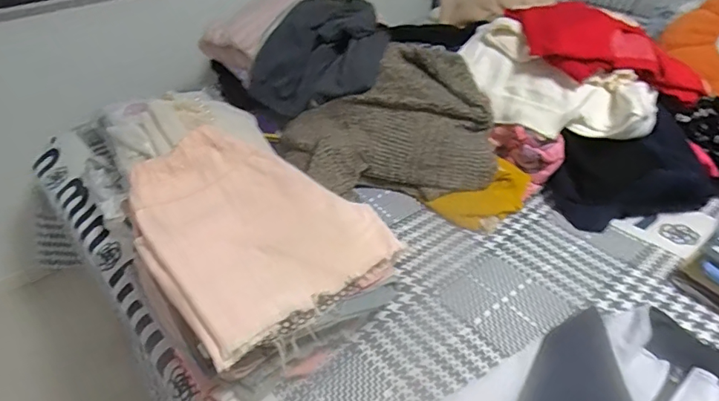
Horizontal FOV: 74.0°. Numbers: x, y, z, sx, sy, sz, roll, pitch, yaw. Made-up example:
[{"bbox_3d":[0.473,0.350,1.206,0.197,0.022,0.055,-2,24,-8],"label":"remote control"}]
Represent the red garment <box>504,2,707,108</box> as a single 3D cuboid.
[{"bbox_3d":[0.479,-0.275,0.891,0.393,0.091,0.134,21,41,-1],"label":"red garment"}]

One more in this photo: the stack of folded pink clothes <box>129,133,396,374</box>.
[{"bbox_3d":[-0.146,0.023,0.646,0.274,0.040,0.332,-31,61,-28],"label":"stack of folded pink clothes"}]

